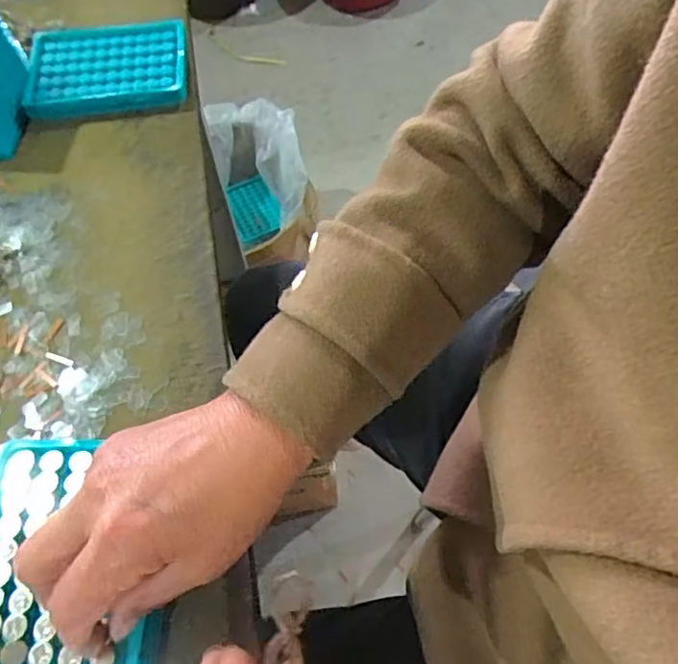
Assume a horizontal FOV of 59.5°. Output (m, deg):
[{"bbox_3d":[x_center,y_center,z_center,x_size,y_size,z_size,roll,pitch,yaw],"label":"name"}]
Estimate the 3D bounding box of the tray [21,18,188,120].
[{"bbox_3d":[-0.195,-0.224,0.509,0.130,0.026,0.094,-7,59,-4],"label":"tray"}]

